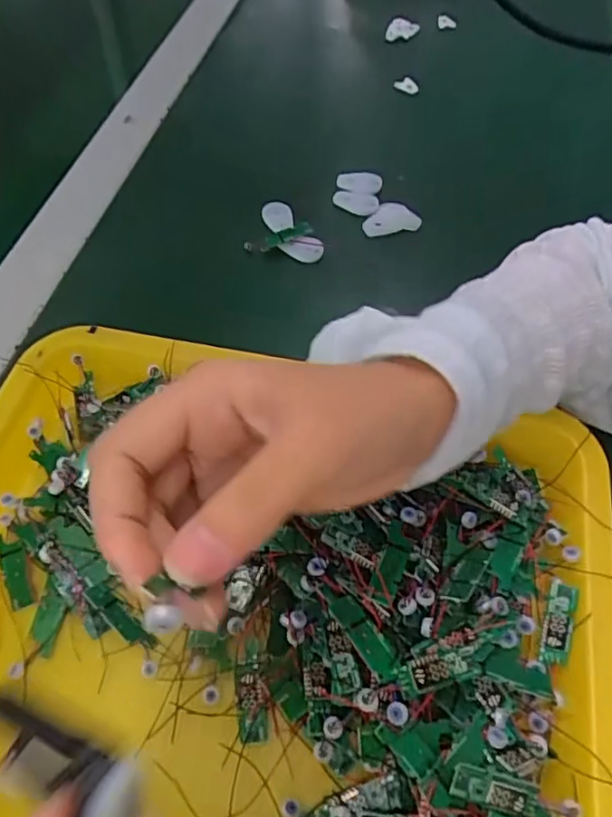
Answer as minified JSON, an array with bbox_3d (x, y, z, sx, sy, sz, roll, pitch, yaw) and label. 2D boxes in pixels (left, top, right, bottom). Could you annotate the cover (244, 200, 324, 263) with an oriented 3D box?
[{"bbox_3d":[-0.011,-0.133,0.445,0.055,0.012,0.050,11,57,8],"label":"cover"}]

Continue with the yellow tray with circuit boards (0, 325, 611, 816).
[{"bbox_3d":[-0.028,0.085,0.279,0.325,0.041,0.252,10,57,7],"label":"yellow tray with circuit boards"}]

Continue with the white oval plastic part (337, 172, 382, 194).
[{"bbox_3d":[0.043,-0.181,0.474,0.035,0.008,0.020,6,56,5],"label":"white oval plastic part"}]

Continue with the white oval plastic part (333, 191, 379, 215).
[{"bbox_3d":[0.039,-0.161,0.466,0.036,0.007,0.020,9,56,7],"label":"white oval plastic part"}]

